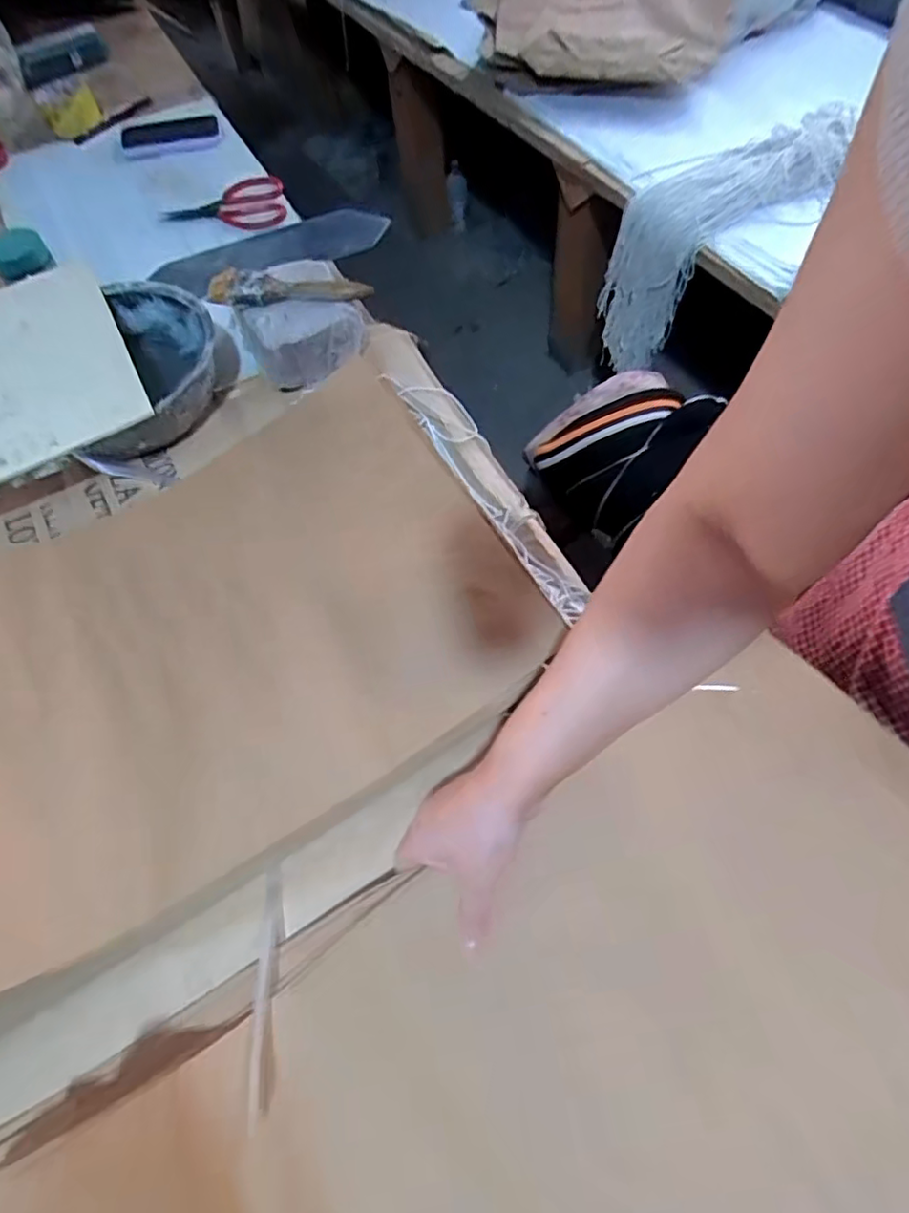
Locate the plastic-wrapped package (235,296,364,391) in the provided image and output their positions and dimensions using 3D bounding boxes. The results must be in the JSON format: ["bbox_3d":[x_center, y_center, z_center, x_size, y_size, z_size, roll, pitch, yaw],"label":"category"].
[{"bbox_3d":[-0.169,-0.303,0.701,0.132,0.046,0.092,-14,64,-4],"label":"plastic-wrapped package"}]

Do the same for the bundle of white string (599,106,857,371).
[{"bbox_3d":[0.485,-0.632,1.136,0.384,0.303,0.159,-24,65,-9],"label":"bundle of white string"}]

